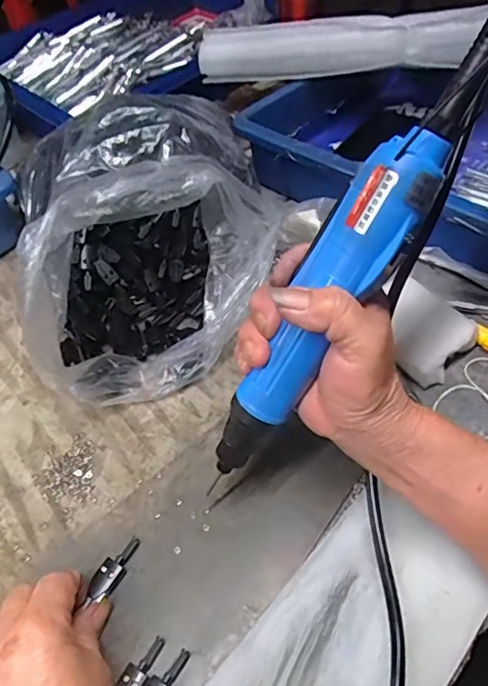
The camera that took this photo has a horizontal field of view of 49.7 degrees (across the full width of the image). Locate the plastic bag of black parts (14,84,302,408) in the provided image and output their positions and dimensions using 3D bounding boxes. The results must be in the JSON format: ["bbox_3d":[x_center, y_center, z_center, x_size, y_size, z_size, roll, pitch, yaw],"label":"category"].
[{"bbox_3d":[-0.069,-0.075,0.408,0.177,0.169,0.163,-15,50,-7],"label":"plastic bag of black parts"}]

